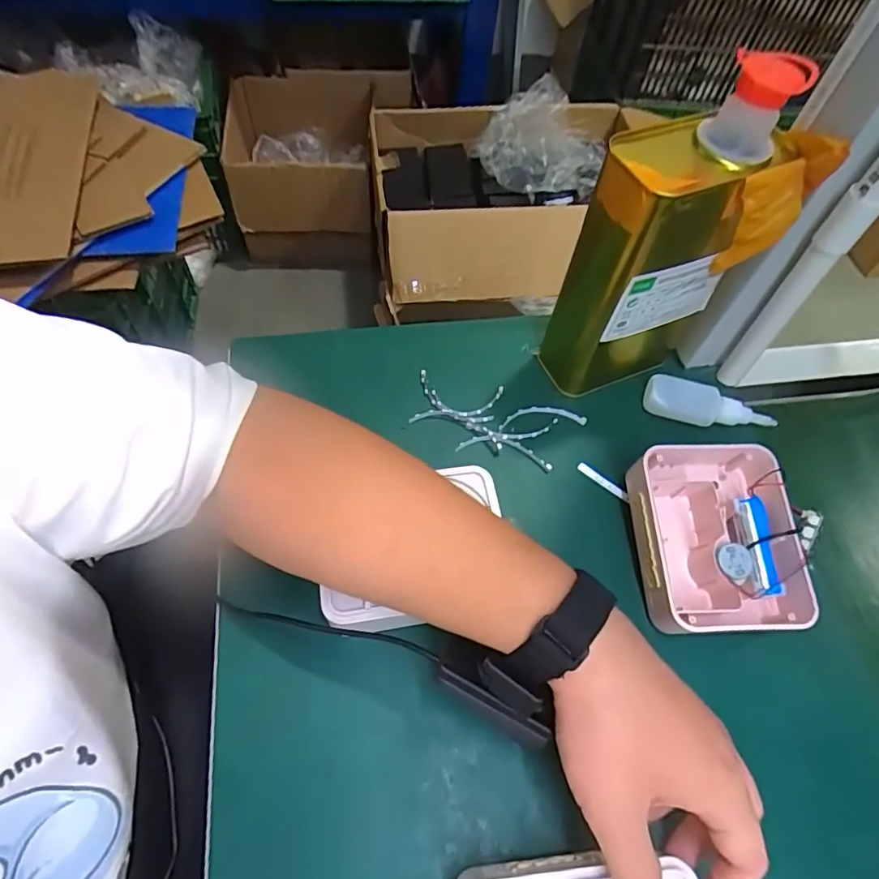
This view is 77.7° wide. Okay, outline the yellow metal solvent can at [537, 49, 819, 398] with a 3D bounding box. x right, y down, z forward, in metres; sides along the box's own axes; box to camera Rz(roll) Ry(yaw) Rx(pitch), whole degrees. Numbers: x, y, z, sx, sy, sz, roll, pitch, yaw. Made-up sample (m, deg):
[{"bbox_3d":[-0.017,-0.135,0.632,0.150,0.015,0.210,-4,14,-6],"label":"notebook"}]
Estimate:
[{"bbox_3d":[0.153,-0.134,0.404,0.115,0.234,0.070,-20,63,-15],"label":"yellow metal solvent can"}]

